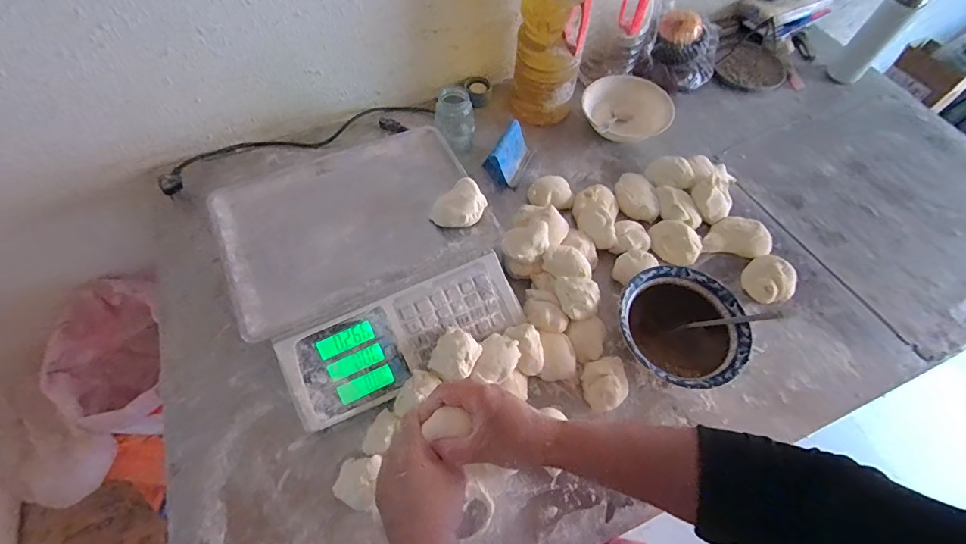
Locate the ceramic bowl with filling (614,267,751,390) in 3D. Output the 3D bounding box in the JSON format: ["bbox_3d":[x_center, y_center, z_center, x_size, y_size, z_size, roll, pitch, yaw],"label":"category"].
[{"bbox_3d":[0.274,0.080,0.596,0.166,0.055,0.171,1,61,-2],"label":"ceramic bowl with filling"}]

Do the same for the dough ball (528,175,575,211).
[{"bbox_3d":[0.117,-0.136,0.724,0.071,0.032,0.056,-6,61,-6],"label":"dough ball"}]

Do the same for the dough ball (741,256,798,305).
[{"bbox_3d":[0.452,0.007,0.656,0.076,0.032,0.072,-32,67,-19],"label":"dough ball"}]

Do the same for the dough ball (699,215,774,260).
[{"bbox_3d":[0.424,-0.059,0.698,0.097,0.034,0.058,14,61,6],"label":"dough ball"}]

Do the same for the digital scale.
[{"bbox_3d":[-0.157,-0.017,0.600,0.339,0.105,0.354,-25,64,-15],"label":"digital scale"}]

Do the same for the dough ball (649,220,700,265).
[{"bbox_3d":[0.316,-0.054,0.684,0.082,0.039,0.062,40,66,18],"label":"dough ball"}]

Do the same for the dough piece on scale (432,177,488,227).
[{"bbox_3d":[-0.031,-0.088,0.572,0.066,0.042,0.053,-32,67,-18],"label":"dough piece on scale"}]

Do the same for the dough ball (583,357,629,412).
[{"bbox_3d":[0.164,0.149,0.566,0.055,0.045,0.066,-4,61,-5],"label":"dough ball"}]

